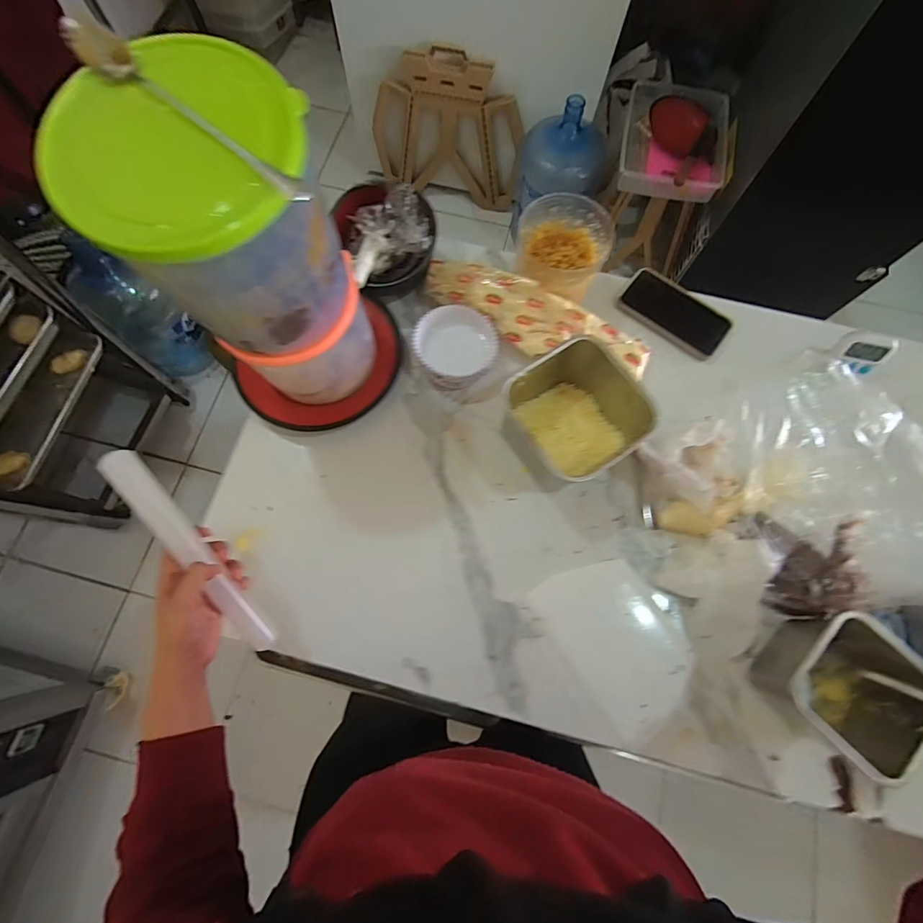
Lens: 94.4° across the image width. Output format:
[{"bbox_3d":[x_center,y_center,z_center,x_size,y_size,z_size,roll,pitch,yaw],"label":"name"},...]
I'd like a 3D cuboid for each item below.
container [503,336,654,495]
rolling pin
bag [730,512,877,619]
[{"bbox_3d":[0.124,-0.043,0.500,0.132,0.112,0.140,-38,78,-11],"label":"container"},{"bbox_3d":[-0.246,0.090,0.398,0.024,0.022,0.225,-31,108,-10],"label":"rolling pin"},{"bbox_3d":[0.377,0.118,0.482,0.125,0.070,0.109,5,73,0],"label":"bag"}]

